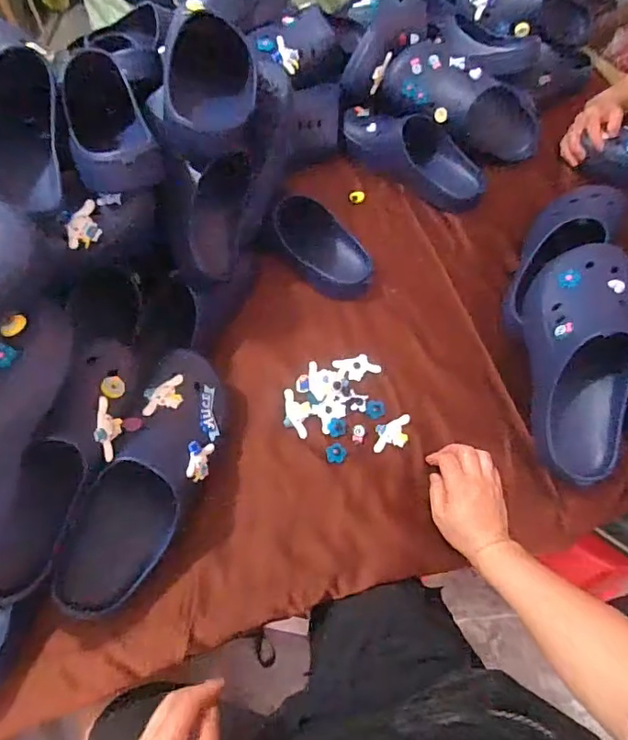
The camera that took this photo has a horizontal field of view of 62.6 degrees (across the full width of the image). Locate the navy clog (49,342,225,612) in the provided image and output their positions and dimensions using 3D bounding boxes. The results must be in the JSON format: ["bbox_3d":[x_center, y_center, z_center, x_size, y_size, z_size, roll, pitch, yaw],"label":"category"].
[{"bbox_3d":[-0.177,0.123,0.583,0.095,0.116,0.298,16,62,11],"label":"navy clog"}]

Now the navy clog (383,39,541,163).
[{"bbox_3d":[0.255,-0.442,0.866,0.269,0.109,0.139,13,57,-22],"label":"navy clog"}]

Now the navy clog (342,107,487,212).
[{"bbox_3d":[0.167,-0.366,0.863,0.264,0.083,0.084,34,66,7],"label":"navy clog"}]

